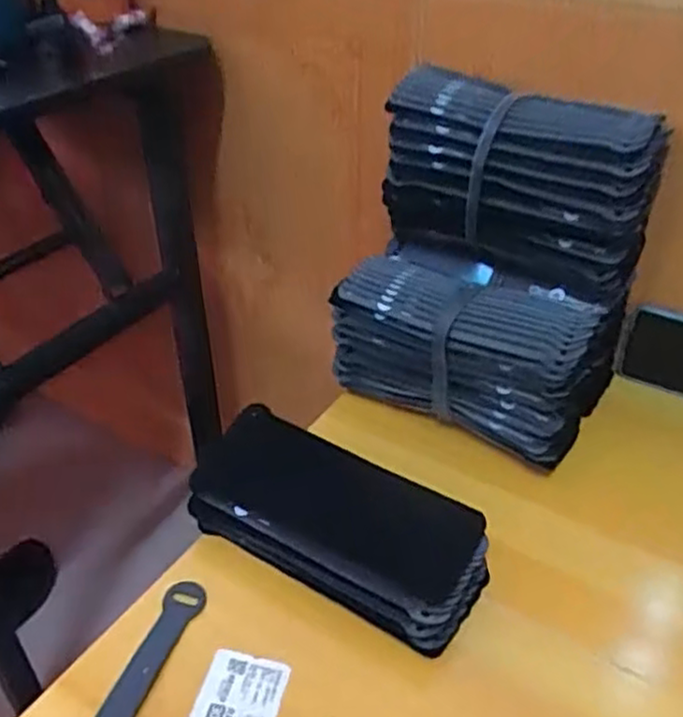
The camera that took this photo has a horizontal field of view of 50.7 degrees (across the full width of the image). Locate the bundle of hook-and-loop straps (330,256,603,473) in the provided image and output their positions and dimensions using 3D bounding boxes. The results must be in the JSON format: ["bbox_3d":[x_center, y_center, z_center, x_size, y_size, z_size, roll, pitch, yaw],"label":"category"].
[{"bbox_3d":[0.100,-0.009,0.601,0.201,0.126,0.085,21,43,25],"label":"bundle of hook-and-loop straps"}]

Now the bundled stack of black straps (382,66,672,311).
[{"bbox_3d":[0.138,-0.141,0.582,0.211,0.131,0.069,24,45,29],"label":"bundled stack of black straps"}]

